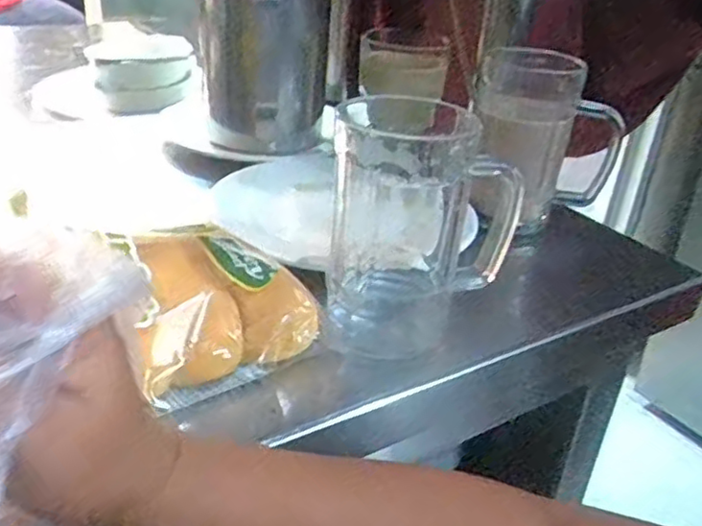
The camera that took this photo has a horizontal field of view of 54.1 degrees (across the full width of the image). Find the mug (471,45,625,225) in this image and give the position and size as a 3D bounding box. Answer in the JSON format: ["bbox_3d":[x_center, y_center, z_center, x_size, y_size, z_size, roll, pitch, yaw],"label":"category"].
[{"bbox_3d":[0.136,-0.098,0.528,0.123,0.110,0.089,23,34,30],"label":"mug"}]

